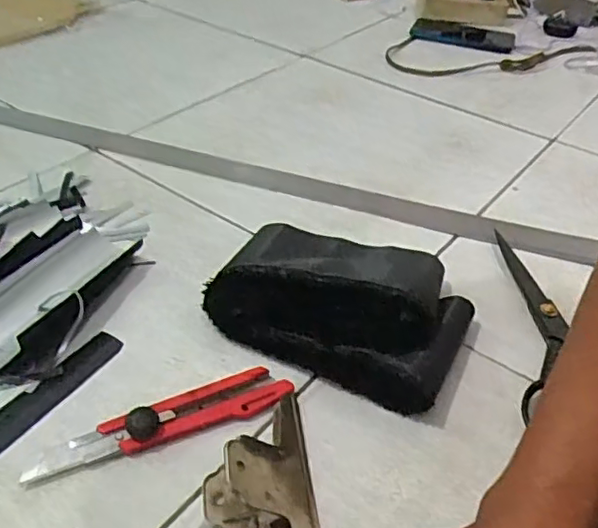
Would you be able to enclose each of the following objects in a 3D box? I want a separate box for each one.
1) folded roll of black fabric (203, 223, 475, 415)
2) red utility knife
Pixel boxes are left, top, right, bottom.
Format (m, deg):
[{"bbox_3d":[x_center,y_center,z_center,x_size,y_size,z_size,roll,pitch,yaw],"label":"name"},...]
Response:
[{"bbox_3d":[0.037,0.020,0.501,0.191,0.061,0.147,19,42,17],"label":"folded roll of black fabric"},{"bbox_3d":[-0.092,0.106,0.422,0.178,0.017,0.032,-14,43,-20],"label":"red utility knife"}]

